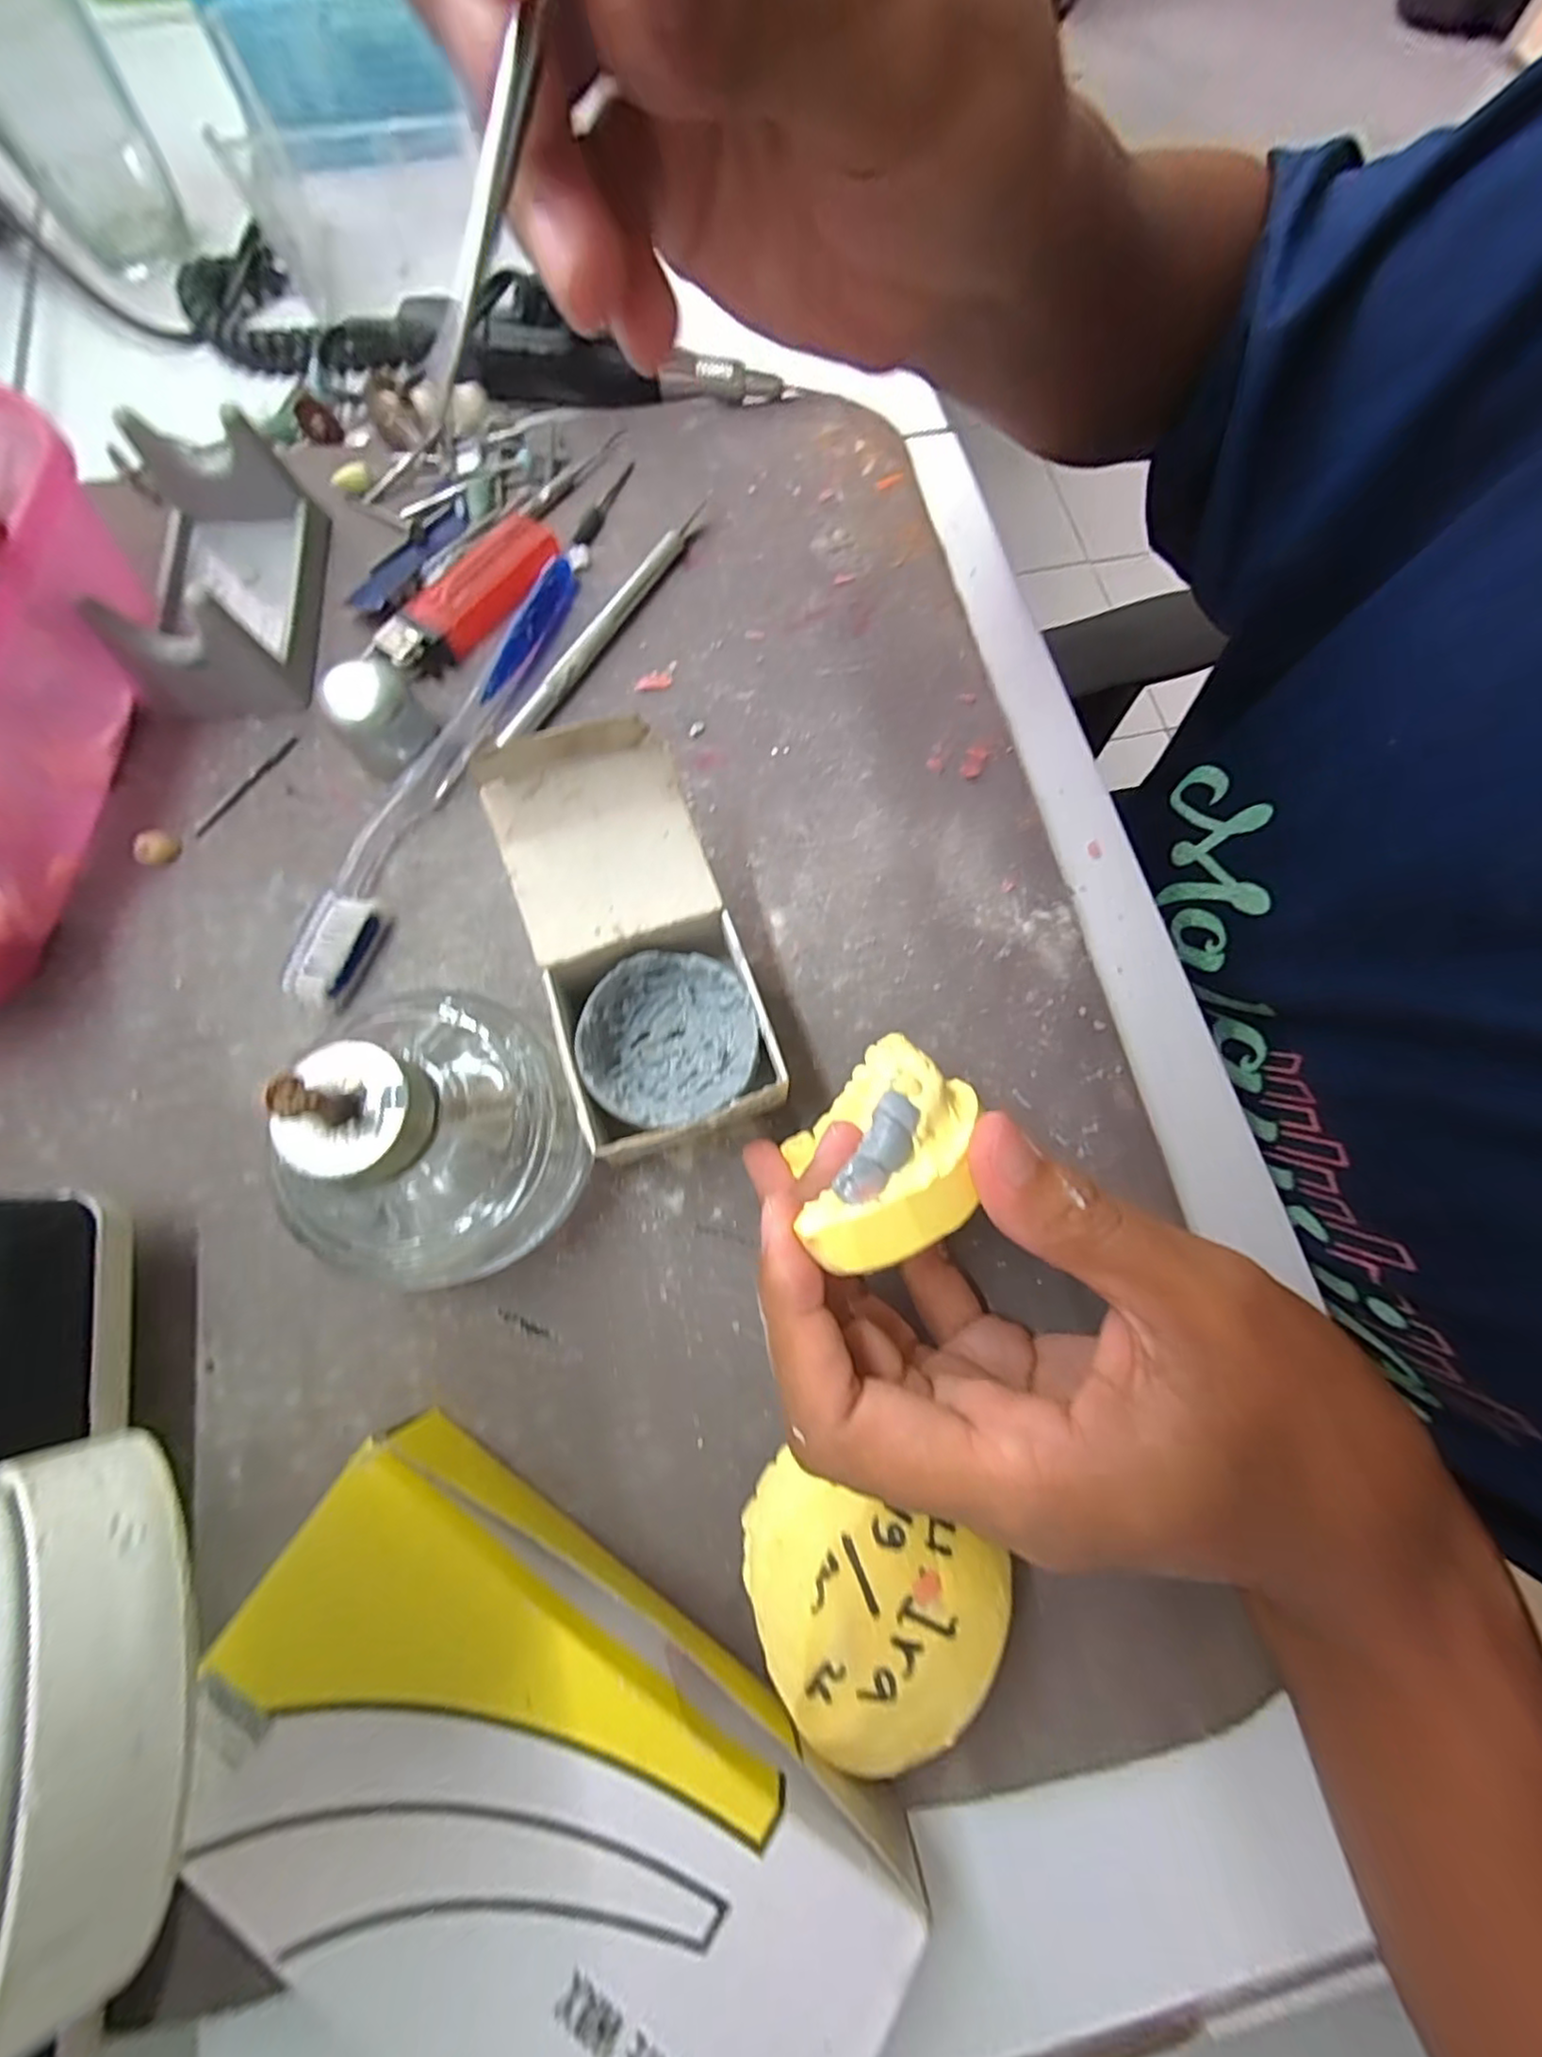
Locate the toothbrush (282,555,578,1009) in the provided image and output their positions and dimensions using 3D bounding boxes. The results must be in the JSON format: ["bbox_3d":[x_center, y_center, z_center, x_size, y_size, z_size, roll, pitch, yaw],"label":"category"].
[{"bbox_3d":[-0.115,-0.094,0.233,0.025,0.012,0.187,21,75,4],"label":"toothbrush"}]

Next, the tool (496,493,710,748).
[{"bbox_3d":[-0.061,-0.154,0.252,0.007,0.009,0.130,29,76,6],"label":"tool"}]

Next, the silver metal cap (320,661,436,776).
[{"bbox_3d":[-0.133,-0.105,0.227,0.026,0.027,0.023,-34,78,-10],"label":"silver metal cap"}]

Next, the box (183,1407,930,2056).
[{"bbox_3d":[-0.049,0.165,0.148,0.150,0.035,0.092,34,76,8],"label":"box"}]

